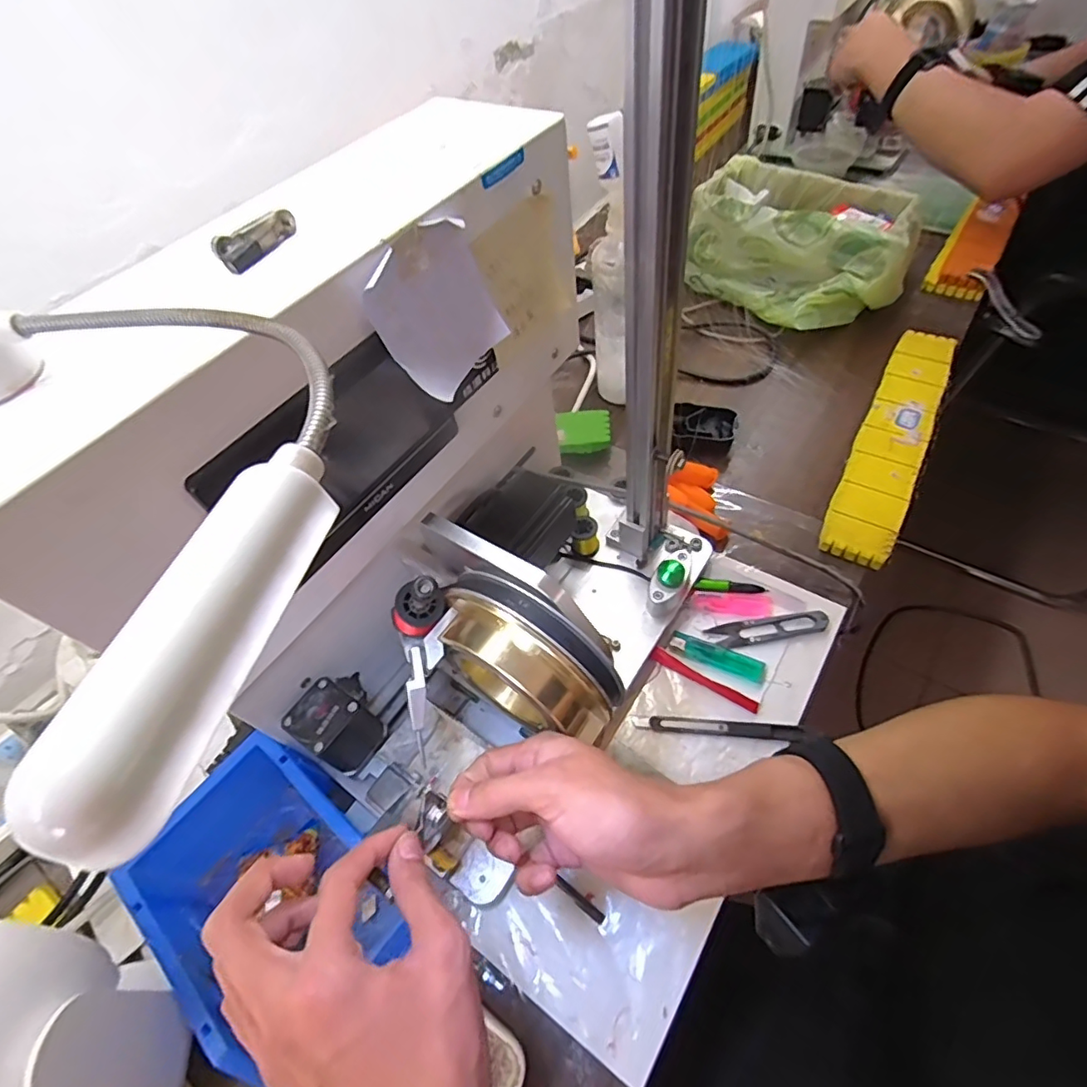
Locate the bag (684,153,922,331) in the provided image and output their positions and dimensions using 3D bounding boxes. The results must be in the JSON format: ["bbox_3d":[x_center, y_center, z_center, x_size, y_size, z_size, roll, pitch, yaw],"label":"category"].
[{"bbox_3d":[0.327,-0.390,0.725,0.209,0.106,0.272,-38,58,-18],"label":"bag"}]

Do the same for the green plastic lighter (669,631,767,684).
[{"bbox_3d":[0.148,0.094,0.474,0.079,0.008,0.023,19,60,21],"label":"green plastic lighter"}]

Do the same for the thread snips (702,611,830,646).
[{"bbox_3d":[0.196,0.074,0.486,0.099,0.013,0.022,-6,54,4],"label":"thread snips"}]

